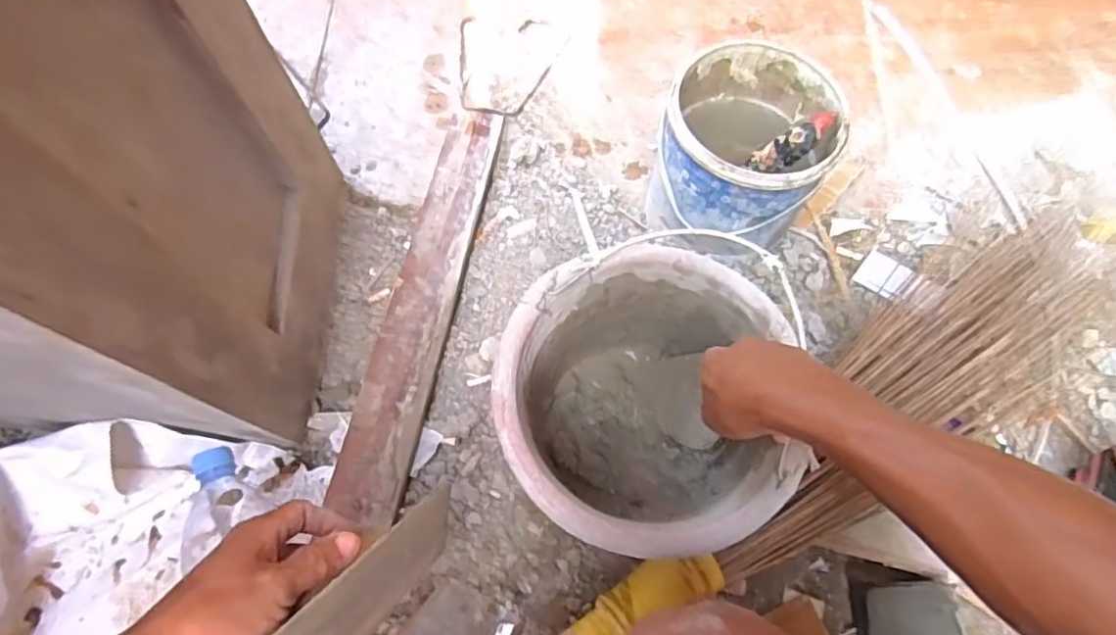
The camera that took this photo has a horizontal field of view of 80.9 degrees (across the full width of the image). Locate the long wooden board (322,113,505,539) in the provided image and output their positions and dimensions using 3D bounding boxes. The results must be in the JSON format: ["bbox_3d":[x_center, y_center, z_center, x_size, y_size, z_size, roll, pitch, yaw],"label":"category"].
[{"bbox_3d":[-0.150,-0.035,0.750,0.075,0.024,0.541,8,61,3],"label":"long wooden board"}]

